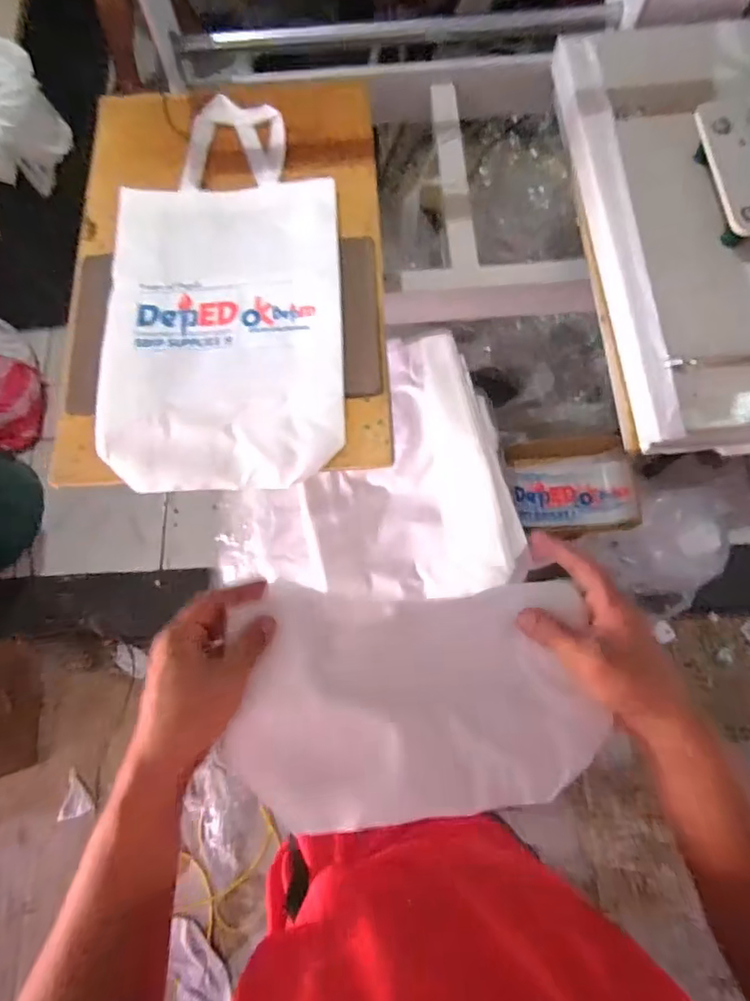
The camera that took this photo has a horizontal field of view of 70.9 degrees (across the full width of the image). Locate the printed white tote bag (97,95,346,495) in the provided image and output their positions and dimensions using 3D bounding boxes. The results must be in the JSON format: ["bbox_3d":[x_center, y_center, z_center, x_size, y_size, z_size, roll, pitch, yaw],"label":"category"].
[{"bbox_3d":[-0.191,-0.291,0.680,0.285,0.021,0.566,-4,74,1],"label":"printed white tote bag"}]

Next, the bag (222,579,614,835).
[{"bbox_3d":[0.027,0.139,0.388,0.260,0.021,0.164,-3,56,-2],"label":"bag"}]

